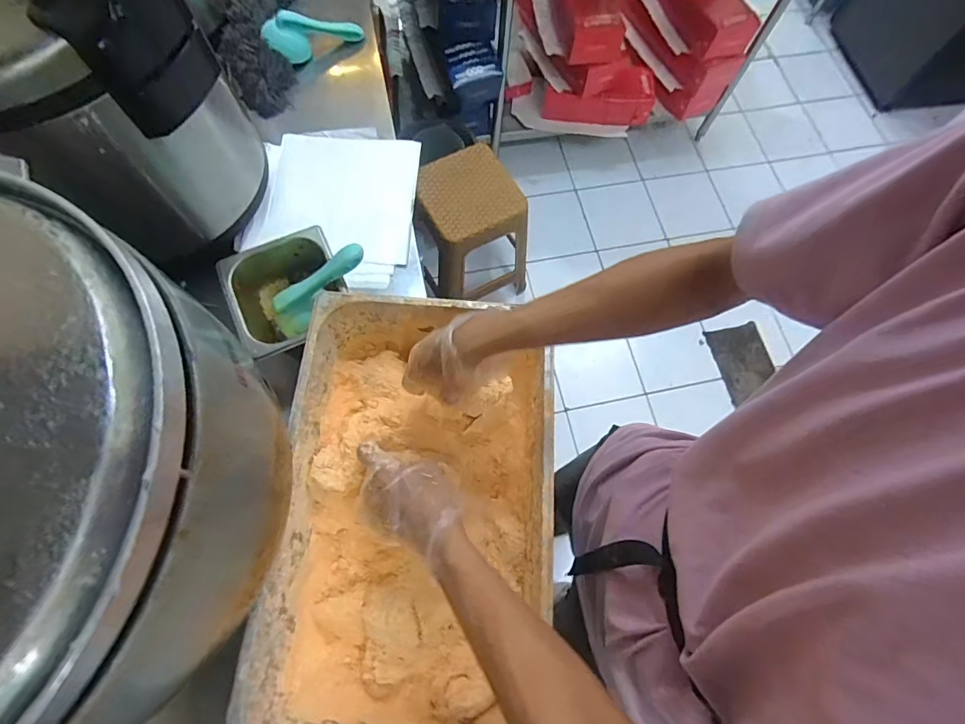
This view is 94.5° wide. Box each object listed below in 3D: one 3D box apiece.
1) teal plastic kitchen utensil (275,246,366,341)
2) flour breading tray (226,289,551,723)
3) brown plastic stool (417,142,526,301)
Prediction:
[{"bbox_3d":[-0.247,-0.110,0.658,0.184,0.034,0.054,-40,75,16],"label":"teal plastic kitchen utensil"},{"bbox_3d":[-0.083,0.182,0.576,0.311,0.137,0.515,5,71,-1],"label":"flour breading tray"},{"bbox_3d":[-0.044,-0.431,1.559,0.316,0.499,0.284,-24,73,-10],"label":"brown plastic stool"}]

